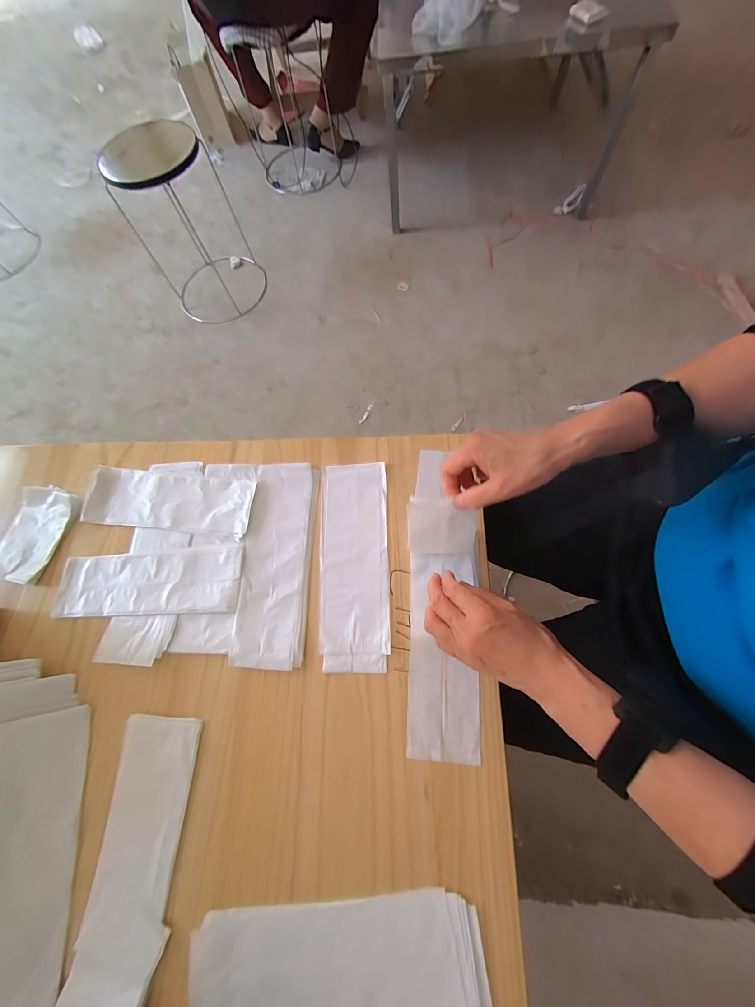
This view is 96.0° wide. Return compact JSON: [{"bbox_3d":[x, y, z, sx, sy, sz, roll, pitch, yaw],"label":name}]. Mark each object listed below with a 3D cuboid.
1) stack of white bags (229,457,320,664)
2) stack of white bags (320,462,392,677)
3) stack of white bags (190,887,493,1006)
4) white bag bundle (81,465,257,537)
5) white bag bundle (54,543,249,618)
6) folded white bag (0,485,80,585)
[{"bbox_3d":[-0.131,0.069,0.443,0.086,0.008,0.260,0,70,3],"label":"stack of white bags"},{"bbox_3d":[-0.031,0.070,0.440,0.089,0.005,0.263,-2,70,2],"label":"stack of white bags"},{"bbox_3d":[-0.035,0.421,0.307,0.261,0.009,0.089,-5,70,1],"label":"stack of white bags"},{"bbox_3d":[-0.296,-0.004,0.485,0.244,0.014,0.082,6,70,5],"label":"white bag bundle"},{"bbox_3d":[-0.299,0.100,0.445,0.246,0.006,0.086,-2,70,2],"label":"white bag bundle"},{"bbox_3d":[-0.487,0.039,0.478,0.087,0.014,0.131,12,71,7],"label":"folded white bag"}]

